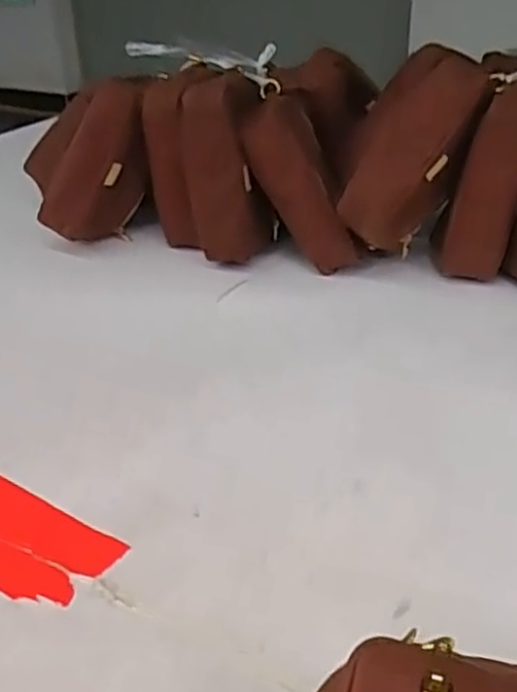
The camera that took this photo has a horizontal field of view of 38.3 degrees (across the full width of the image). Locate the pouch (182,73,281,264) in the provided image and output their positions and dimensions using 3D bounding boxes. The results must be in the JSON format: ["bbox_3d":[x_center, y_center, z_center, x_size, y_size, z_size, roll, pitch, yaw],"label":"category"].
[{"bbox_3d":[-0.029,-0.195,0.834,0.082,0.192,0.107,10,33,21],"label":"pouch"}]

